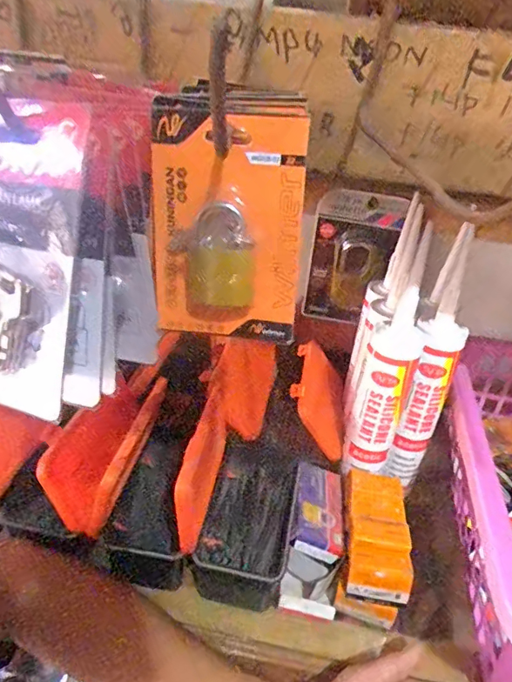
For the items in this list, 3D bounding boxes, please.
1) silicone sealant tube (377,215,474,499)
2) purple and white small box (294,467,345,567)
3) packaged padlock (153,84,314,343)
[{"bbox_3d":[0.170,0.051,0.490,0.046,0.249,0.044,12,32,10],"label":"silicone sealant tube"},{"bbox_3d":[0.060,0.164,0.473,0.047,0.013,0.093,21,34,-9],"label":"purple and white small box"},{"bbox_3d":[-0.012,-0.053,0.223,0.068,0.107,0.016,8,32,4],"label":"packaged padlock"}]

